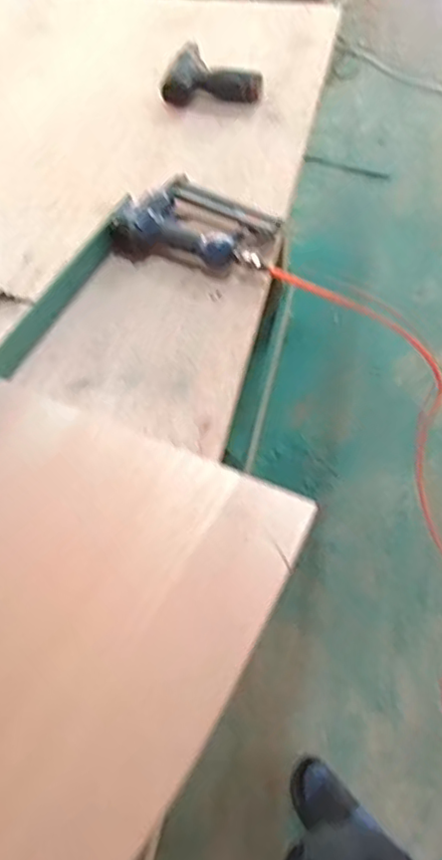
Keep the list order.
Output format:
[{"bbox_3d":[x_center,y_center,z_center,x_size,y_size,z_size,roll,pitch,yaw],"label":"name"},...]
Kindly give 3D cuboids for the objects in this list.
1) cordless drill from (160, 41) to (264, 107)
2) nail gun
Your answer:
[{"bbox_3d":[-0.020,-0.681,1.188,0.189,0.049,0.130,-6,61,1],"label":"cordless drill"},{"bbox_3d":[-0.033,-0.321,0.981,0.245,0.052,0.167,23,65,16],"label":"nail gun"}]

